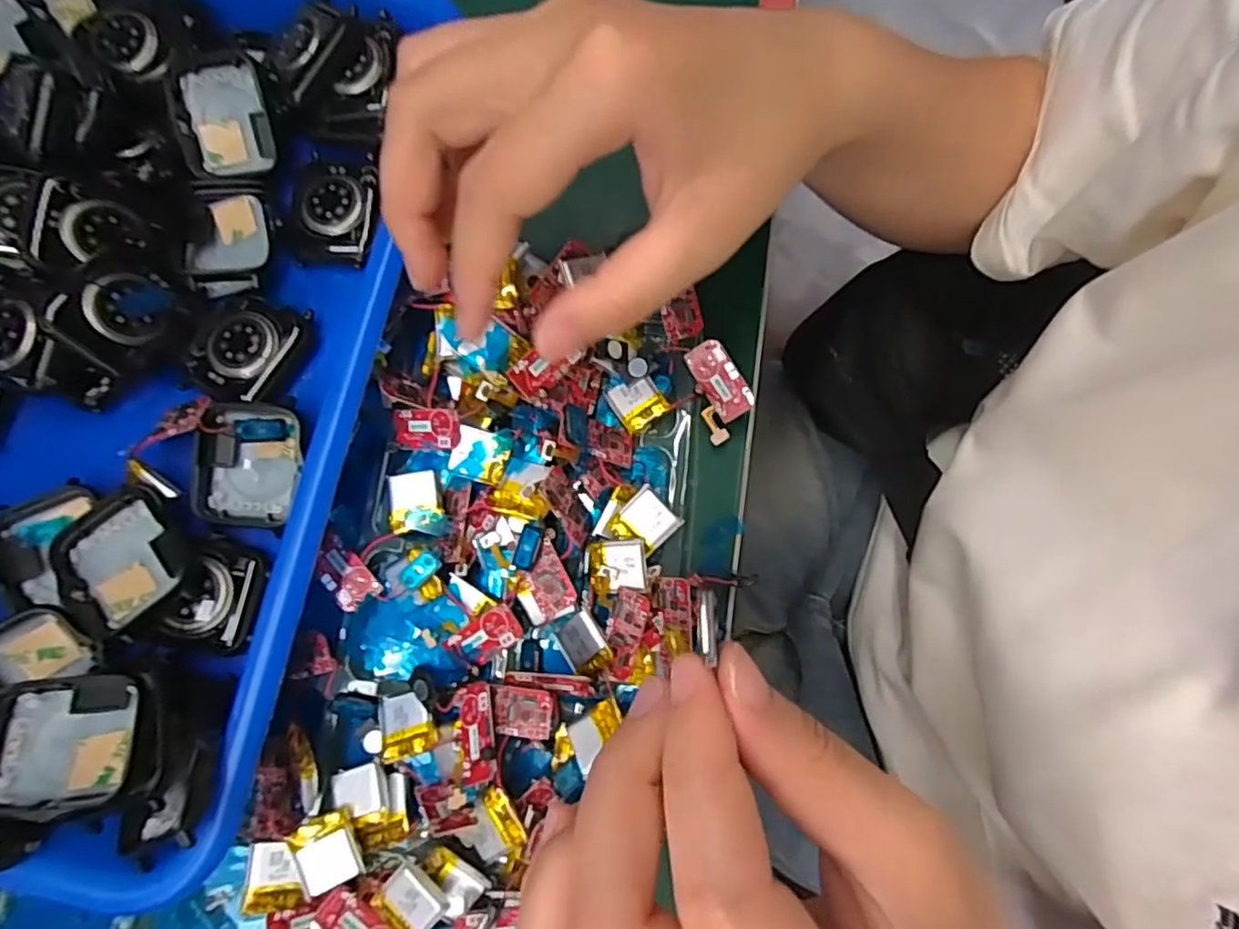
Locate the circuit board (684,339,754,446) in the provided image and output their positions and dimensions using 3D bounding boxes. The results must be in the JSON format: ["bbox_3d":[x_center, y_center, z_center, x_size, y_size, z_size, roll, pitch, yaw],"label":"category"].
[{"bbox_3d":[0.037,-0.027,0.242,0.019,0.004,0.036,-20,95,16],"label":"circuit board"}]

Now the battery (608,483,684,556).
[{"bbox_3d":[0.009,0.021,0.231,0.019,0.004,0.020,45,87,5],"label":"battery"}]

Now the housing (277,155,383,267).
[{"bbox_3d":[-0.111,-0.097,0.252,0.041,0.011,0.044,-2,77,1],"label":"housing"}]

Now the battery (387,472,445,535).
[{"bbox_3d":[-0.073,0.013,0.236,0.018,0.005,0.023,-7,77,0],"label":"battery"}]

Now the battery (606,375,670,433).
[{"bbox_3d":[0.007,-0.024,0.244,0.017,0.004,0.019,-31,78,-5],"label":"battery"}]

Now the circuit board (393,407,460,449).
[{"bbox_3d":[-0.070,-0.013,0.235,0.029,0.006,0.014,4,76,25],"label":"circuit board"}]

